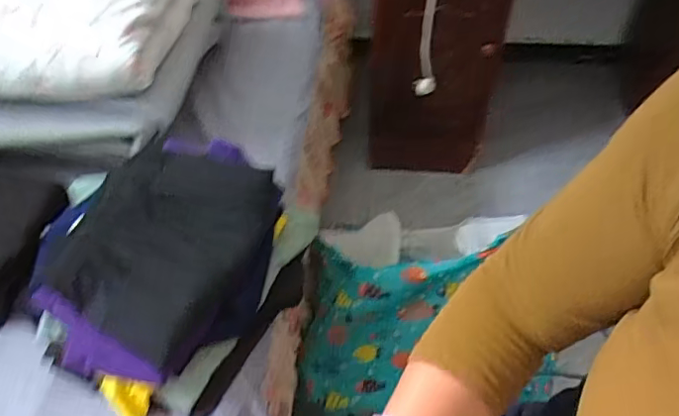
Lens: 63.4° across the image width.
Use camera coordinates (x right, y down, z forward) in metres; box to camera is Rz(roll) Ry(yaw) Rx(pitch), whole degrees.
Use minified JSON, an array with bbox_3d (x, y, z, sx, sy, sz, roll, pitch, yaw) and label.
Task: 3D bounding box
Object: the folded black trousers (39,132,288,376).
[{"bbox_3d":[-0.206,0.038,0.662,0.236,0.072,0.252,29,62,12],"label":"folded black trousers"}]

